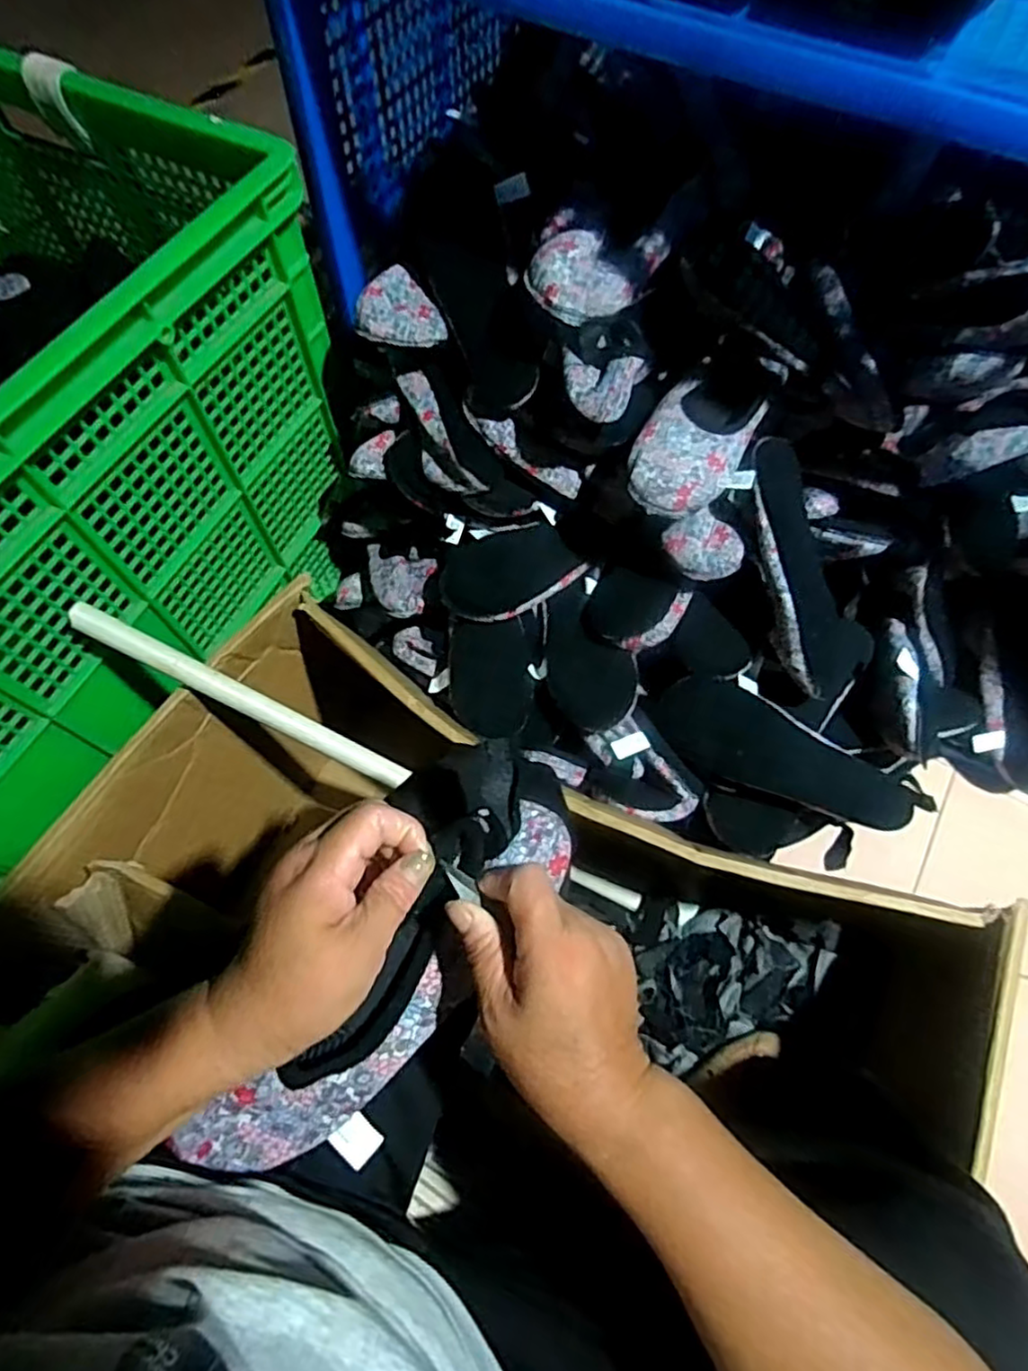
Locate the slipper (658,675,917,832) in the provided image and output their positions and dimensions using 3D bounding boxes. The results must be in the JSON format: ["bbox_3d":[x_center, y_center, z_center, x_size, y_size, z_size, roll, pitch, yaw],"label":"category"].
[{"bbox_3d":[0.262,0.073,0.676,0.253,0.047,0.084,31,69,13],"label":"slipper"}]

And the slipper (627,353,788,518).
[{"bbox_3d":[0.187,-0.248,0.668,0.101,0.053,0.201,26,68,11],"label":"slipper"}]

